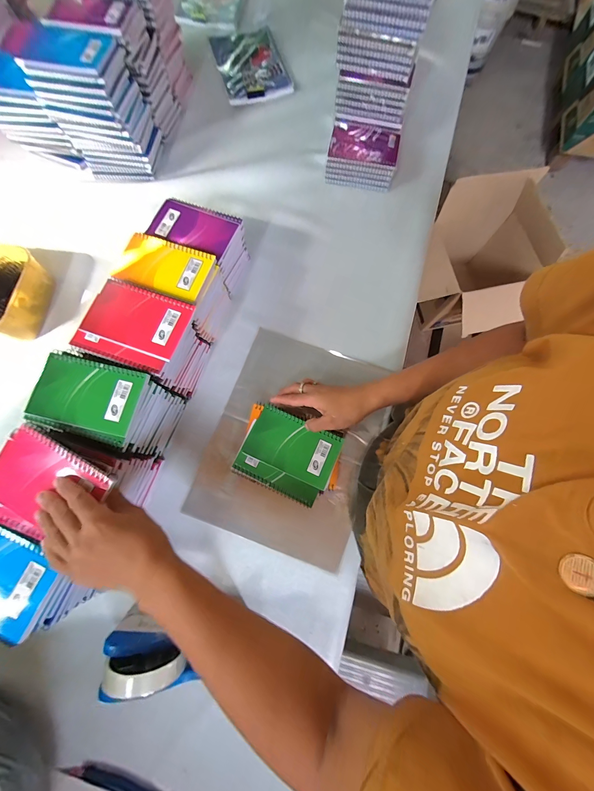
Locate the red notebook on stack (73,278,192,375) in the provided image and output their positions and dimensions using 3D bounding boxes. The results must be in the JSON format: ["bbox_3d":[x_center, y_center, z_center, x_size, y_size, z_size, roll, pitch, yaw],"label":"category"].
[{"bbox_3d":[-0.214,-0.094,0.379,0.128,0.013,0.109,20,76,3],"label":"red notebook on stack"}]

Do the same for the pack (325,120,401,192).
[{"bbox_3d":[0.132,-0.490,0.585,0.134,0.056,0.111,12,76,1],"label":"pack"}]

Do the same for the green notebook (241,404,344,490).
[{"bbox_3d":[-0.005,0.074,0.426,0.132,0.006,0.081,25,77,4],"label":"green notebook"}]

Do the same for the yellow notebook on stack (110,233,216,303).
[{"bbox_3d":[-0.191,-0.186,0.411,0.128,0.006,0.080,19,76,3],"label":"yellow notebook on stack"}]

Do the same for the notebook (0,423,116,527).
[{"bbox_3d":[-0.275,0.094,0.312,0.130,0.012,0.080,30,77,5],"label":"notebook"}]

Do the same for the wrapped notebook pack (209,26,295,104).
[{"bbox_3d":[-0.114,-0.800,0.685,0.155,0.021,0.270,-14,73,-9],"label":"wrapped notebook pack"}]

